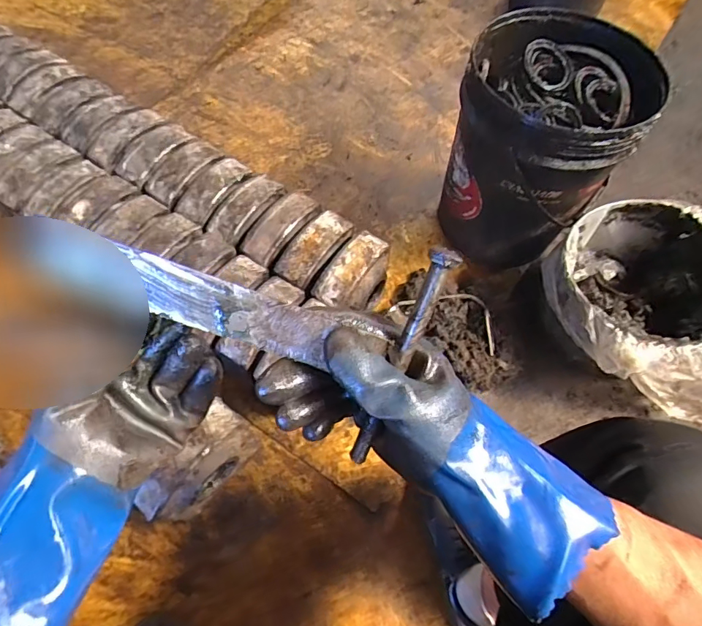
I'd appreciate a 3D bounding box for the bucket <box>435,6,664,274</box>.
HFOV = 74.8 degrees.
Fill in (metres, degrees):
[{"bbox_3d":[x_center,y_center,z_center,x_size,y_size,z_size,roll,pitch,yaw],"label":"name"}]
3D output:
[{"bbox_3d":[0.349,-0.321,0.902,0.301,0.348,0.316,1,64,-1],"label":"bucket"}]

